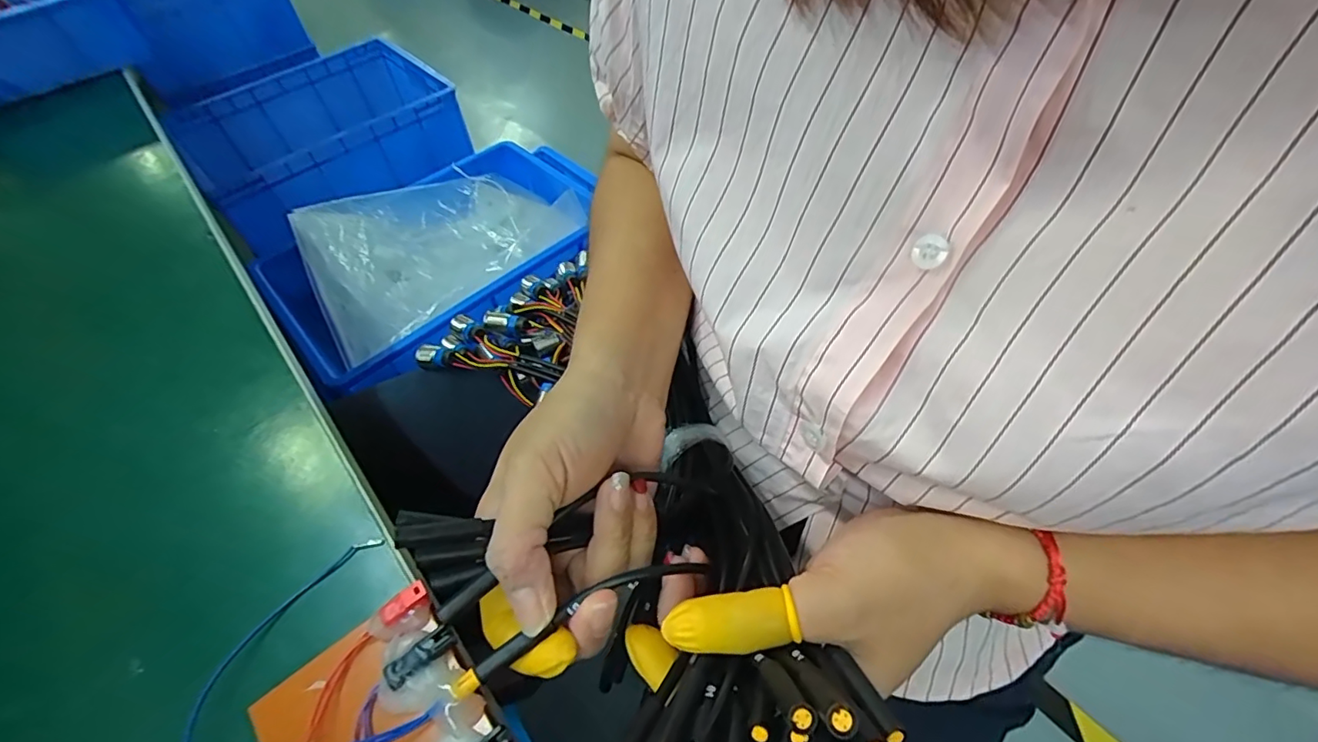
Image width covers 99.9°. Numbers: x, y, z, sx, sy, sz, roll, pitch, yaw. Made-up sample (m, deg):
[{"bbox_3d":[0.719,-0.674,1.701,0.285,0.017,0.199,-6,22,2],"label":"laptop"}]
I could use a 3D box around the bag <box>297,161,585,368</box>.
[{"bbox_3d":[-0.318,-0.185,0.790,0.362,0.110,0.264,-36,57,-21],"label":"bag"}]

